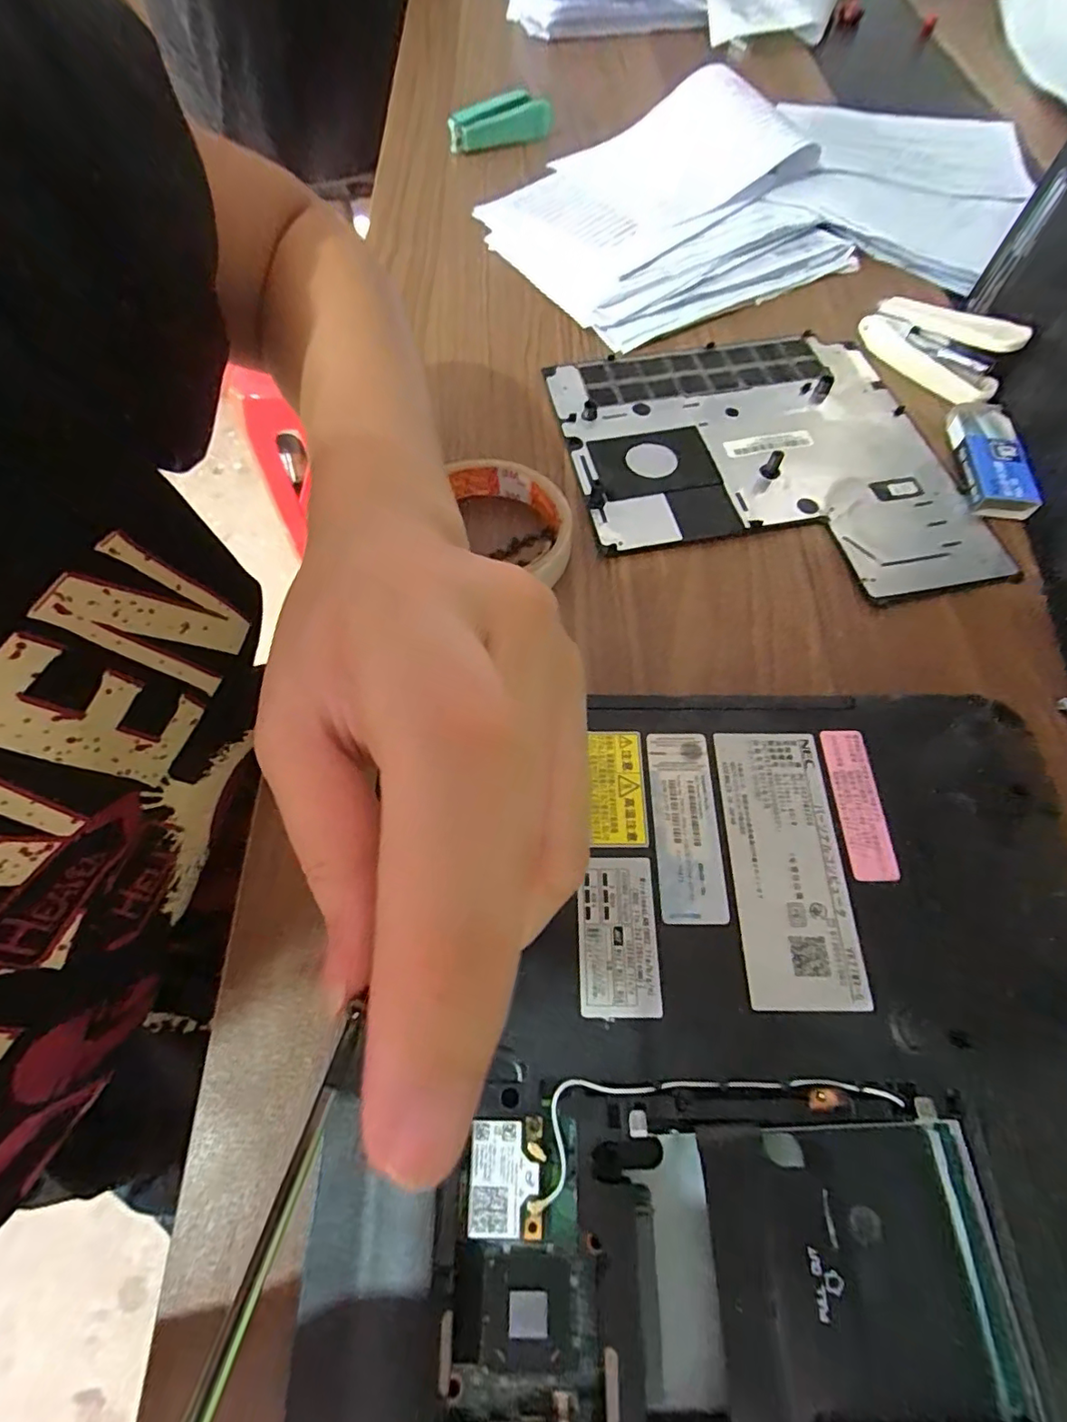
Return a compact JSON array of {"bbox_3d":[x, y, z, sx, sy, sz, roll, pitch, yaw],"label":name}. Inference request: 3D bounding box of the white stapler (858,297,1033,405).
[{"bbox_3d":[0.255,-0.233,0.350,0.020,0.040,0.088,-33,66,-16],"label":"white stapler"}]

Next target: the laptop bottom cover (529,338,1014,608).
[{"bbox_3d":[0.130,-0.149,0.332,0.207,0.016,0.212,-10,65,-3],"label":"laptop bottom cover"}]

